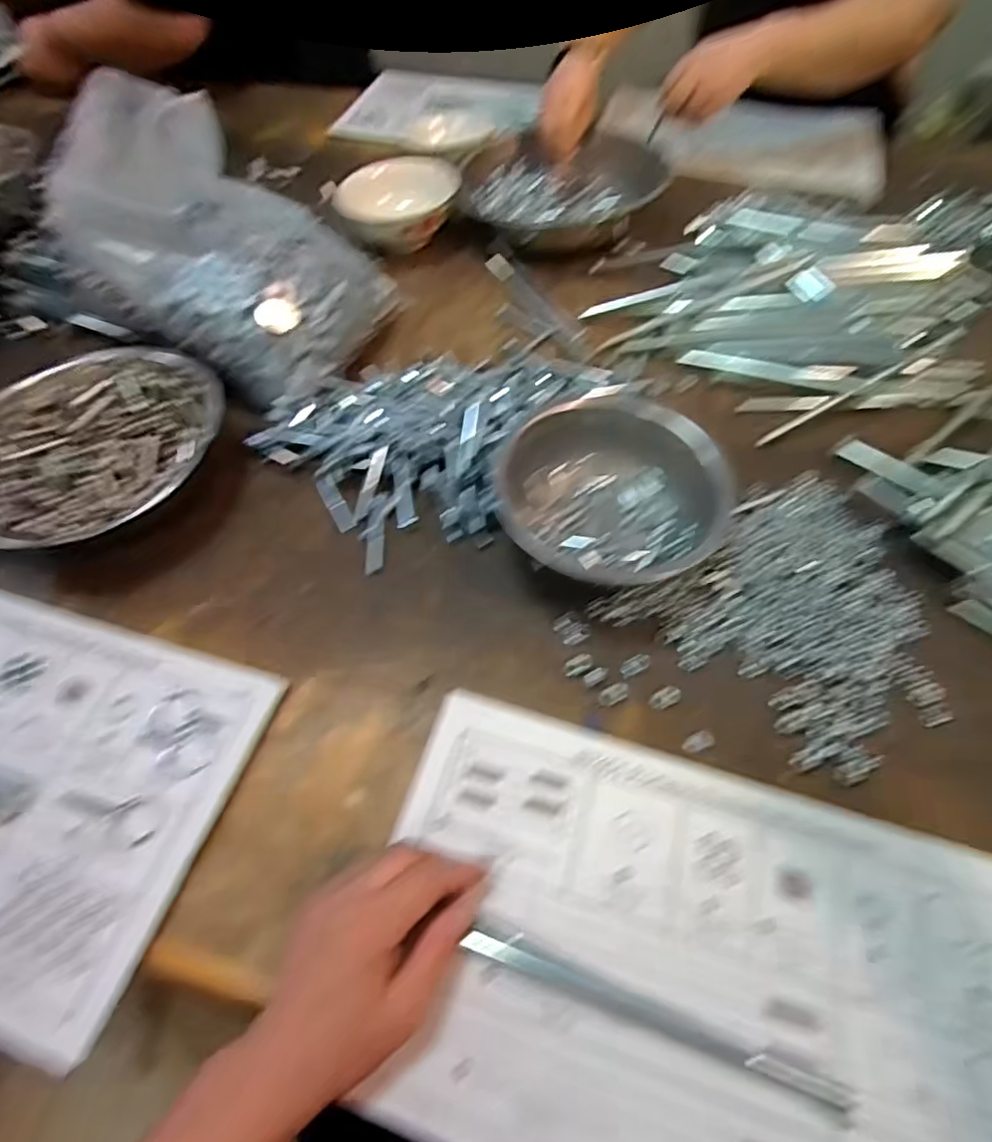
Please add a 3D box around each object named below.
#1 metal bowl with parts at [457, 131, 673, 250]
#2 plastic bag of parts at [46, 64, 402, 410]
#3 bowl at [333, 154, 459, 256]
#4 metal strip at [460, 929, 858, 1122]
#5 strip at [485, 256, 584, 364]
[{"bbox_3d":[0.082,-0.477,0.759,0.231,0.057,0.183,21,60,15],"label":"metal bowl with parts"},{"bbox_3d":[-0.277,-0.306,0.583,0.290,0.187,0.214,14,58,11],"label":"plastic bag of parts"},{"bbox_3d":[-0.117,-0.451,0.755,0.148,0.072,0.148,-1,57,2],"label":"bowl"},{"bbox_3d":[0.082,0.236,0.323,0.204,0.008,0.016,18,59,13],"label":"metal strip"},{"bbox_3d":[0.047,-0.305,0.686,0.032,0.011,0.211,-22,58,-12],"label":"strip"}]

